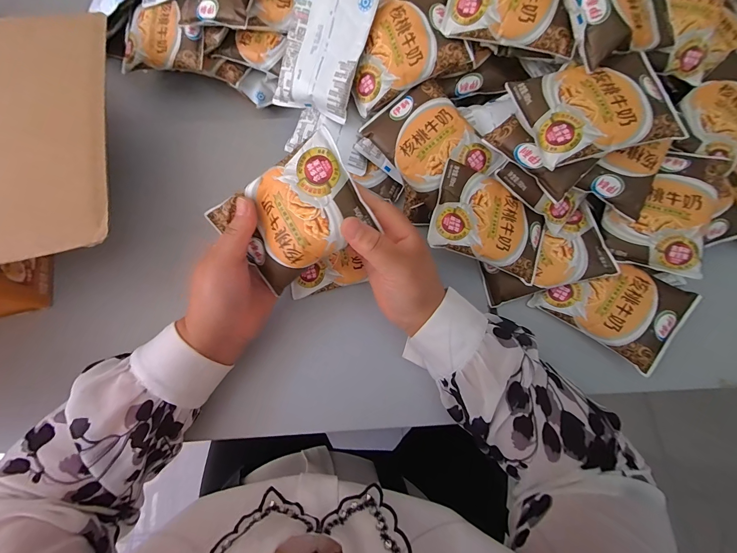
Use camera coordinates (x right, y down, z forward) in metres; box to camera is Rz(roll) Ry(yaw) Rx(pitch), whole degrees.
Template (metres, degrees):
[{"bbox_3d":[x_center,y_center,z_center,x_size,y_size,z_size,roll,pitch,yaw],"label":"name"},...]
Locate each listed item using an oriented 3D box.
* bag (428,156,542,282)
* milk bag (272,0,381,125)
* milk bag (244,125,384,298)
[{"bbox_3d":[0.131,-0.058,0.358,0.125,0.026,0.093,18,77,-5],"label":"bag"},{"bbox_3d":[-0.049,-0.249,0.363,0.091,0.018,0.129,21,104,7],"label":"milk bag"},{"bbox_3d":[-0.063,-0.051,0.285,0.120,0.017,0.087,-32,95,18],"label":"milk bag"}]

